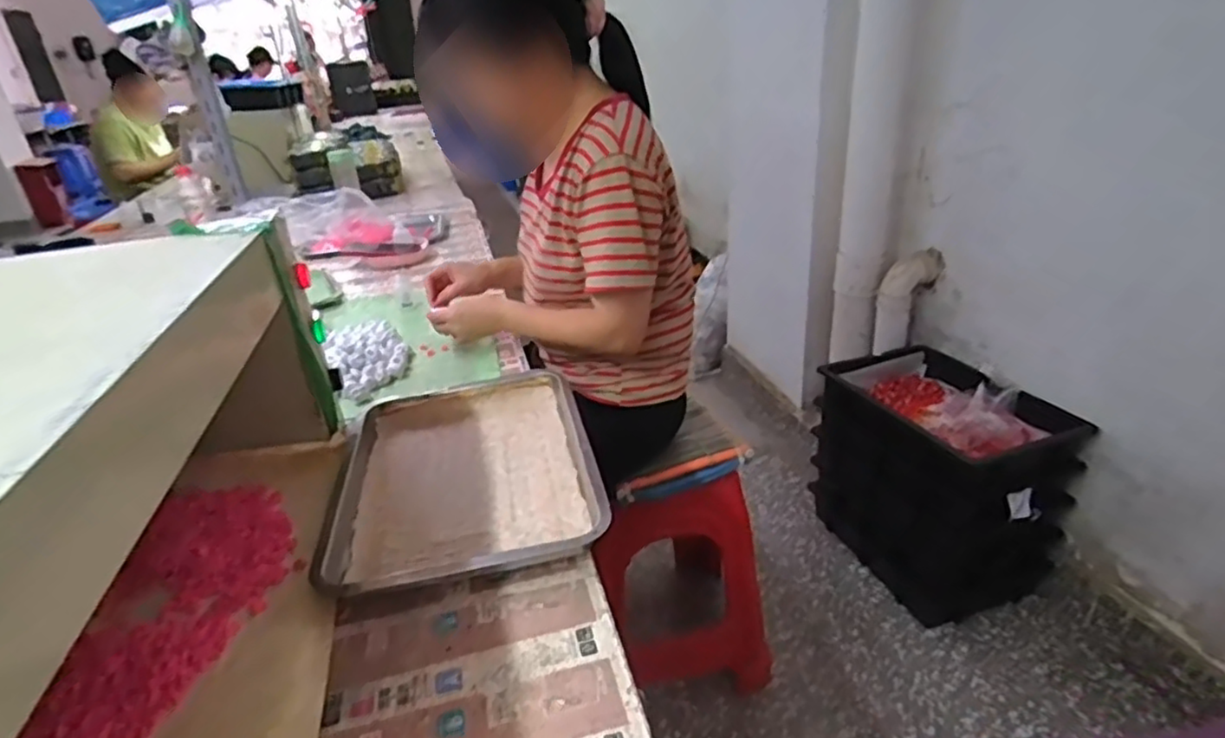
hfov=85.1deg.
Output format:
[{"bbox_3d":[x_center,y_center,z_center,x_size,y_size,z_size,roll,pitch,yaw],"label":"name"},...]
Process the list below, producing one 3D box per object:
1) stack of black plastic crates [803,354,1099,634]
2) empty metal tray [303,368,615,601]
[{"bbox_3d":[0.609,0.231,1.311,0.266,0.420,0.427,-13,27,-17],"label":"stack of black plastic crates"},{"bbox_3d":[-0.153,0.104,0.697,0.255,0.038,0.333,-12,28,-10],"label":"empty metal tray"}]

